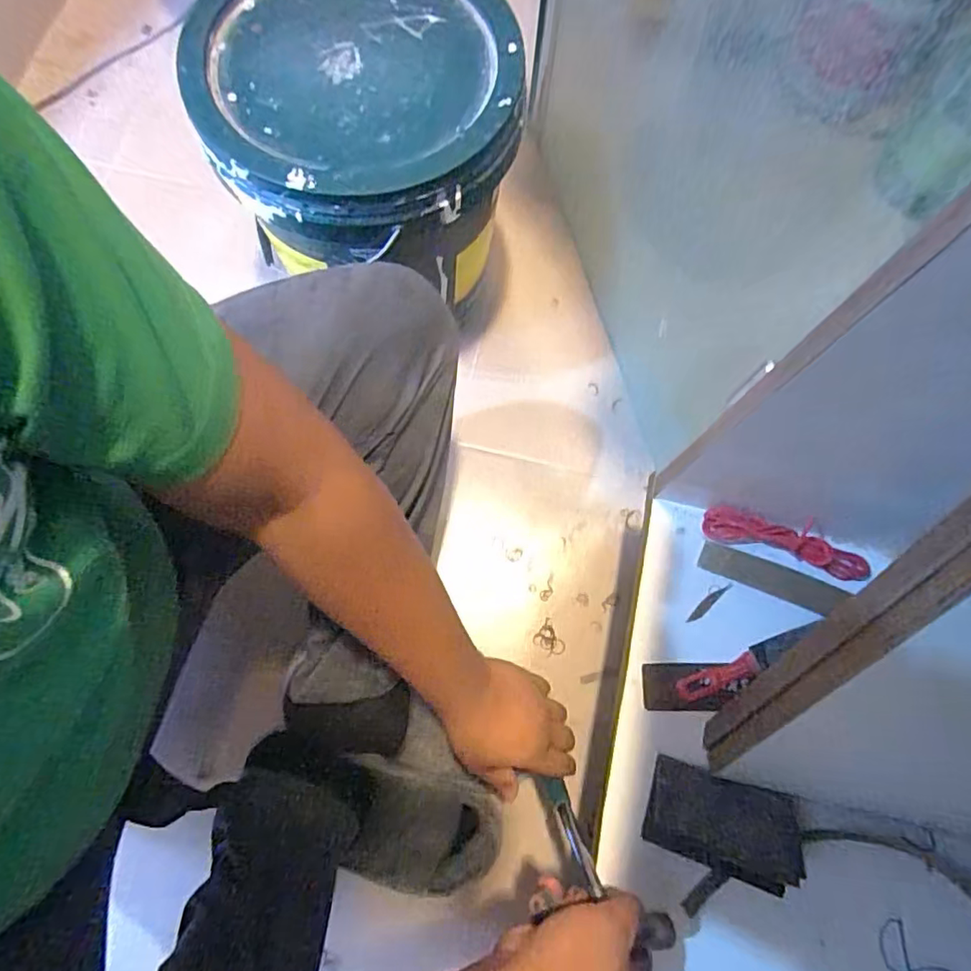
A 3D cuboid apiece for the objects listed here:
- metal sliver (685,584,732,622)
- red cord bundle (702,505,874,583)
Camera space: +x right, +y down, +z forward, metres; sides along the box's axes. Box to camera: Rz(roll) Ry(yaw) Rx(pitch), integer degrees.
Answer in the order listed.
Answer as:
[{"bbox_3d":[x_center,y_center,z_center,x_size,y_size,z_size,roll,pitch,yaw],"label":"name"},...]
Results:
[{"bbox_3d":[0.217,0.114,0.558,0.055,0.004,0.012,-43,78,1],"label":"metal sliver"},{"bbox_3d":[0.284,0.053,0.559,0.143,0.033,0.040,18,74,4],"label":"red cord bundle"}]

